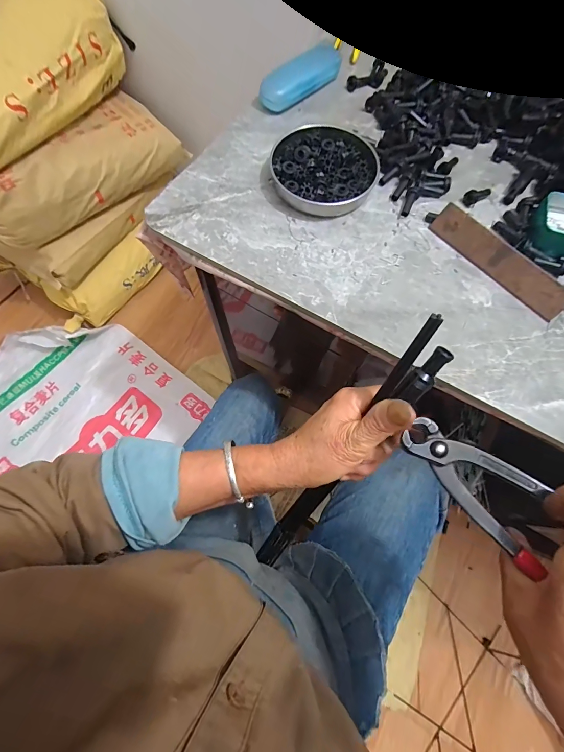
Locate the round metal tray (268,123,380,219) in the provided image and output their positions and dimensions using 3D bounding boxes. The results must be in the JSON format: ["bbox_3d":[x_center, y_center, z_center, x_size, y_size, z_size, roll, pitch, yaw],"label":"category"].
[{"bbox_3d":[0.059,-0.280,0.454,0.133,0.028,0.140,0,70,-1],"label":"round metal tray"}]

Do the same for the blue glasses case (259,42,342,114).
[{"bbox_3d":[0.030,-0.452,0.516,0.148,0.035,0.051,-35,74,-13],"label":"blue glasses case"}]

